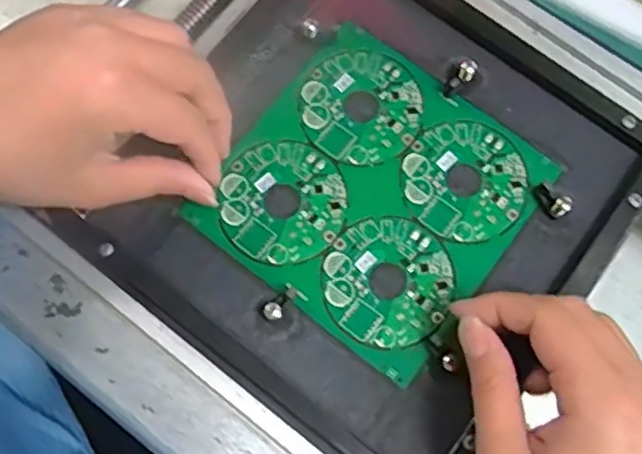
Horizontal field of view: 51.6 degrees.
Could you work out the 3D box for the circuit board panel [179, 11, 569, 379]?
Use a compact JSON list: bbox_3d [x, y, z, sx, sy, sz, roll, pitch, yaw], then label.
[{"bbox_3d":[0.028,-0.018,0.351,0.142,0.004,0.142,38,78,8],"label":"circuit board panel"}]

